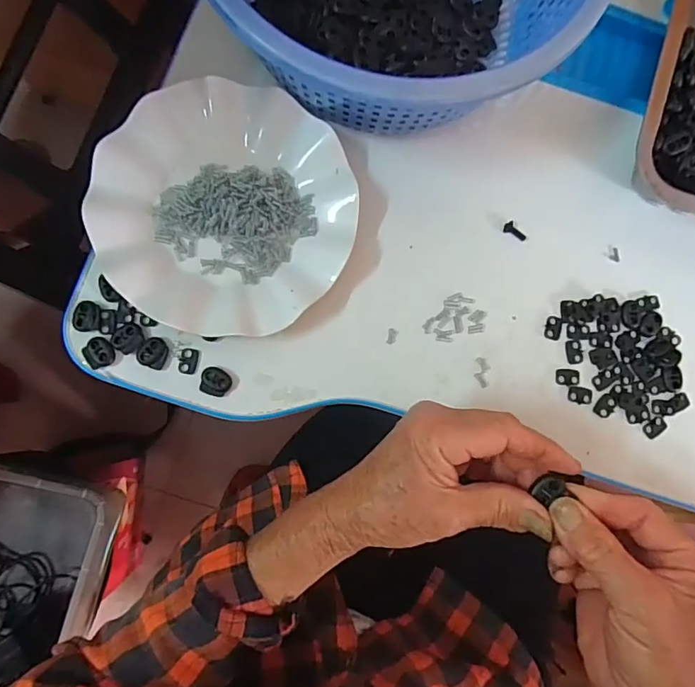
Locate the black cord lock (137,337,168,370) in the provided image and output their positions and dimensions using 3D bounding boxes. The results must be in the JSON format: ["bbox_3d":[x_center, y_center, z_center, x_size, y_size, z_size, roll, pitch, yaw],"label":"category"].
[{"bbox_3d":[-0.136,0.006,0.350,0.019,0.005,0.021,26,82,-2],"label":"black cord lock"}]

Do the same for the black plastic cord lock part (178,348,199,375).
[{"bbox_3d":[-0.112,0.013,0.353,0.012,0.004,0.018,11,82,-4],"label":"black plastic cord lock part"}]

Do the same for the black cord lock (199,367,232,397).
[{"bbox_3d":[-0.093,0.027,0.350,0.021,0.007,0.019,22,82,-3],"label":"black cord lock"}]

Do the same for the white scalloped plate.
[{"bbox_3d":[-0.086,-0.098,0.357,0.176,0.022,0.177,1,83,-6],"label":"white scalloped plate"}]

